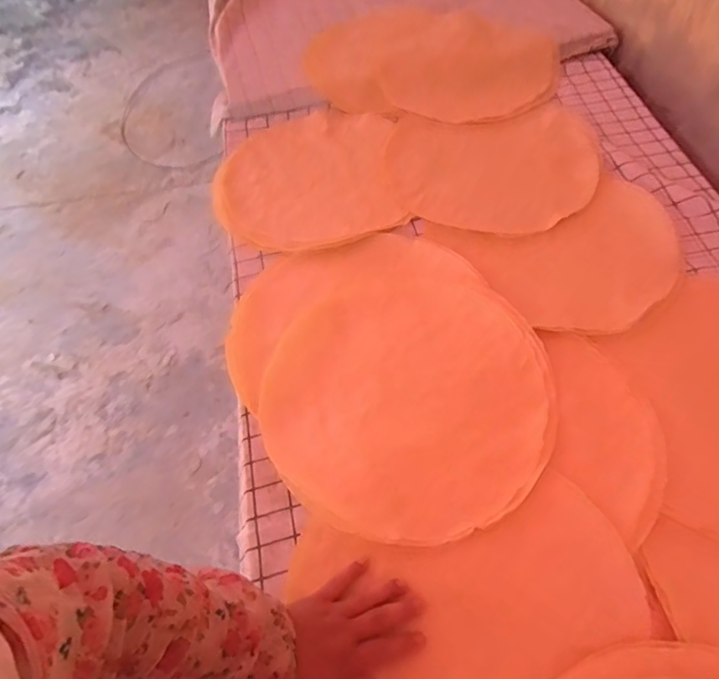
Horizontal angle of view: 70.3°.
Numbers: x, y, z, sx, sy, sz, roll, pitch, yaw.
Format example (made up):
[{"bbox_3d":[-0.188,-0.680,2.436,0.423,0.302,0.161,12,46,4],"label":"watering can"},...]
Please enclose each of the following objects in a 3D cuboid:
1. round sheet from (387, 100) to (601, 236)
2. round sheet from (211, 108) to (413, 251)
[{"bbox_3d":[0.234,-0.299,0.882,0.348,0.009,0.319,-5,55,2],"label":"round sheet"},{"bbox_3d":[-0.091,-0.287,0.900,0.306,0.017,0.346,-7,55,0],"label":"round sheet"}]

